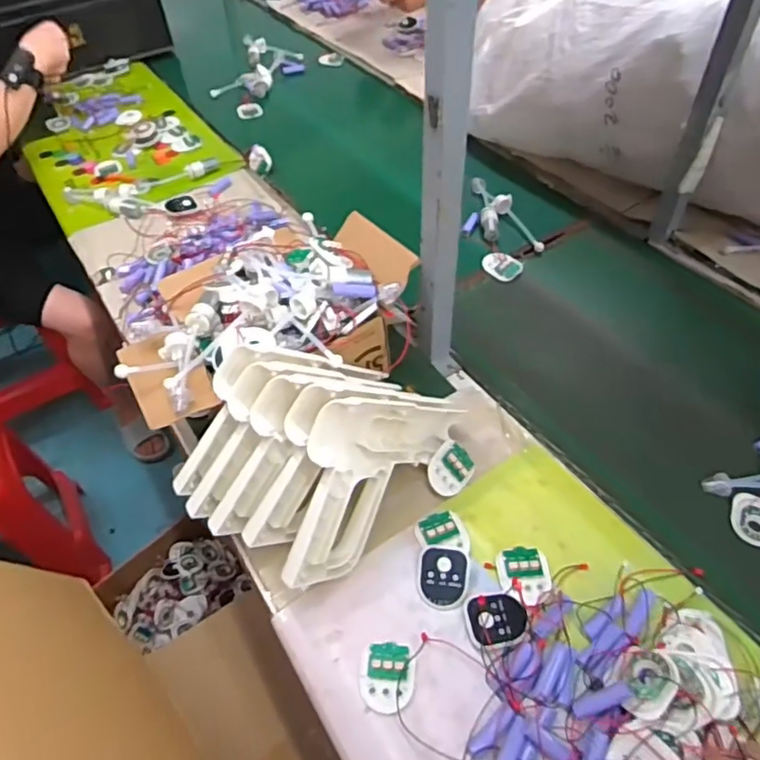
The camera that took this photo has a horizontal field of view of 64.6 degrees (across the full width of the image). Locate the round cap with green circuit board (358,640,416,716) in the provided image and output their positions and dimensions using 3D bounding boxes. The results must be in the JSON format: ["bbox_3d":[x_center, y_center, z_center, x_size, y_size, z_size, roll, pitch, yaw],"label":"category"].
[{"bbox_3d":[0.007,0.262,0.532,0.049,0.012,0.058,1,49,6],"label":"round cap with green circuit board"}]

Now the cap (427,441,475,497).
[{"bbox_3d":[0.076,0.097,0.649,0.045,0.007,0.055,40,74,-4],"label":"cap"}]

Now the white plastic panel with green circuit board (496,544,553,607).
[{"bbox_3d":[0.140,0.187,0.582,0.049,0.013,0.058,2,49,6],"label":"white plastic panel with green circuit board"}]

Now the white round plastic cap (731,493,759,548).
[{"bbox_3d":[0.395,0.147,0.627,0.048,0.004,0.054,6,63,22],"label":"white round plastic cap"}]

